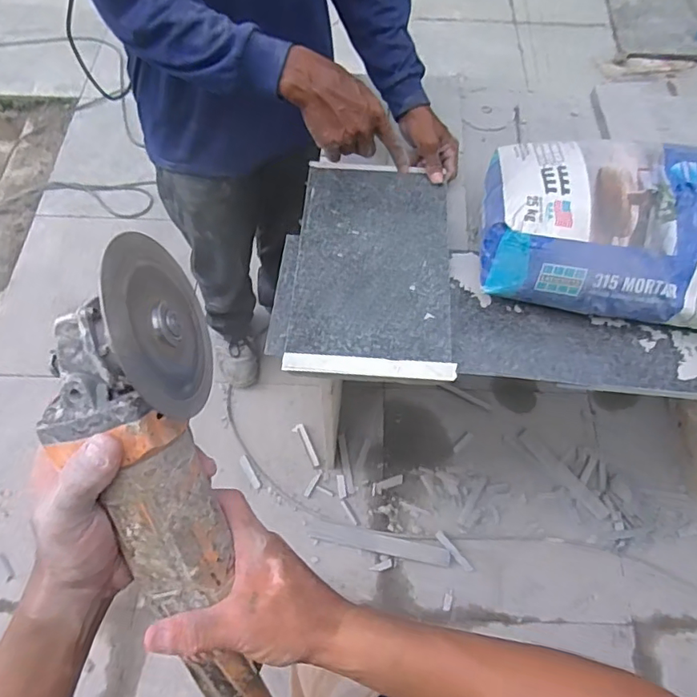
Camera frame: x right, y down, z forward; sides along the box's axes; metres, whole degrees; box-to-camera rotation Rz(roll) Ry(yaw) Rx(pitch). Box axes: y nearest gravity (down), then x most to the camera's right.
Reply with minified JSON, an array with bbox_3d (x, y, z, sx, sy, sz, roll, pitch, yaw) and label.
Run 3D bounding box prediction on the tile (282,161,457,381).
[{"bbox_3d":[0.037,-0.125,0.751,0.217,0.018,0.359,4,63,1],"label":"tile"}]

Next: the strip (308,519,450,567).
[{"bbox_3d":[0.078,0.492,1.325,0.354,0.008,0.048,11,63,5],"label":"strip"}]

